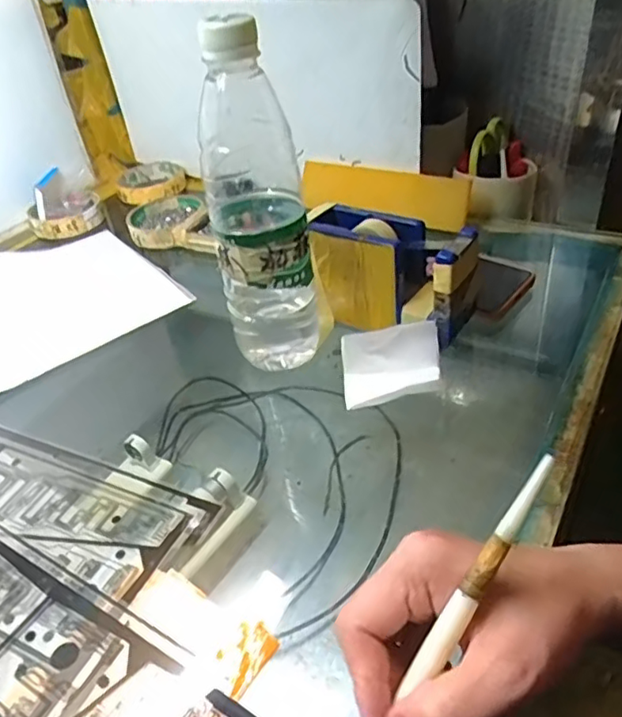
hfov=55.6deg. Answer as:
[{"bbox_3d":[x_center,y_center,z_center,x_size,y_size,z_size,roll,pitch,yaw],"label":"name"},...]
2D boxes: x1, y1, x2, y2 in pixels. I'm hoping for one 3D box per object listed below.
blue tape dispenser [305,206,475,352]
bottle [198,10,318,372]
[{"bbox_3d":[0.058,-0.063,0.438,0.126,0.075,0.052,25,48,34],"label":"blue tape dispenser"},{"bbox_3d":[-0.031,-0.093,0.389,0.068,0.221,0.069,-8,38,-1],"label":"bottle"}]

